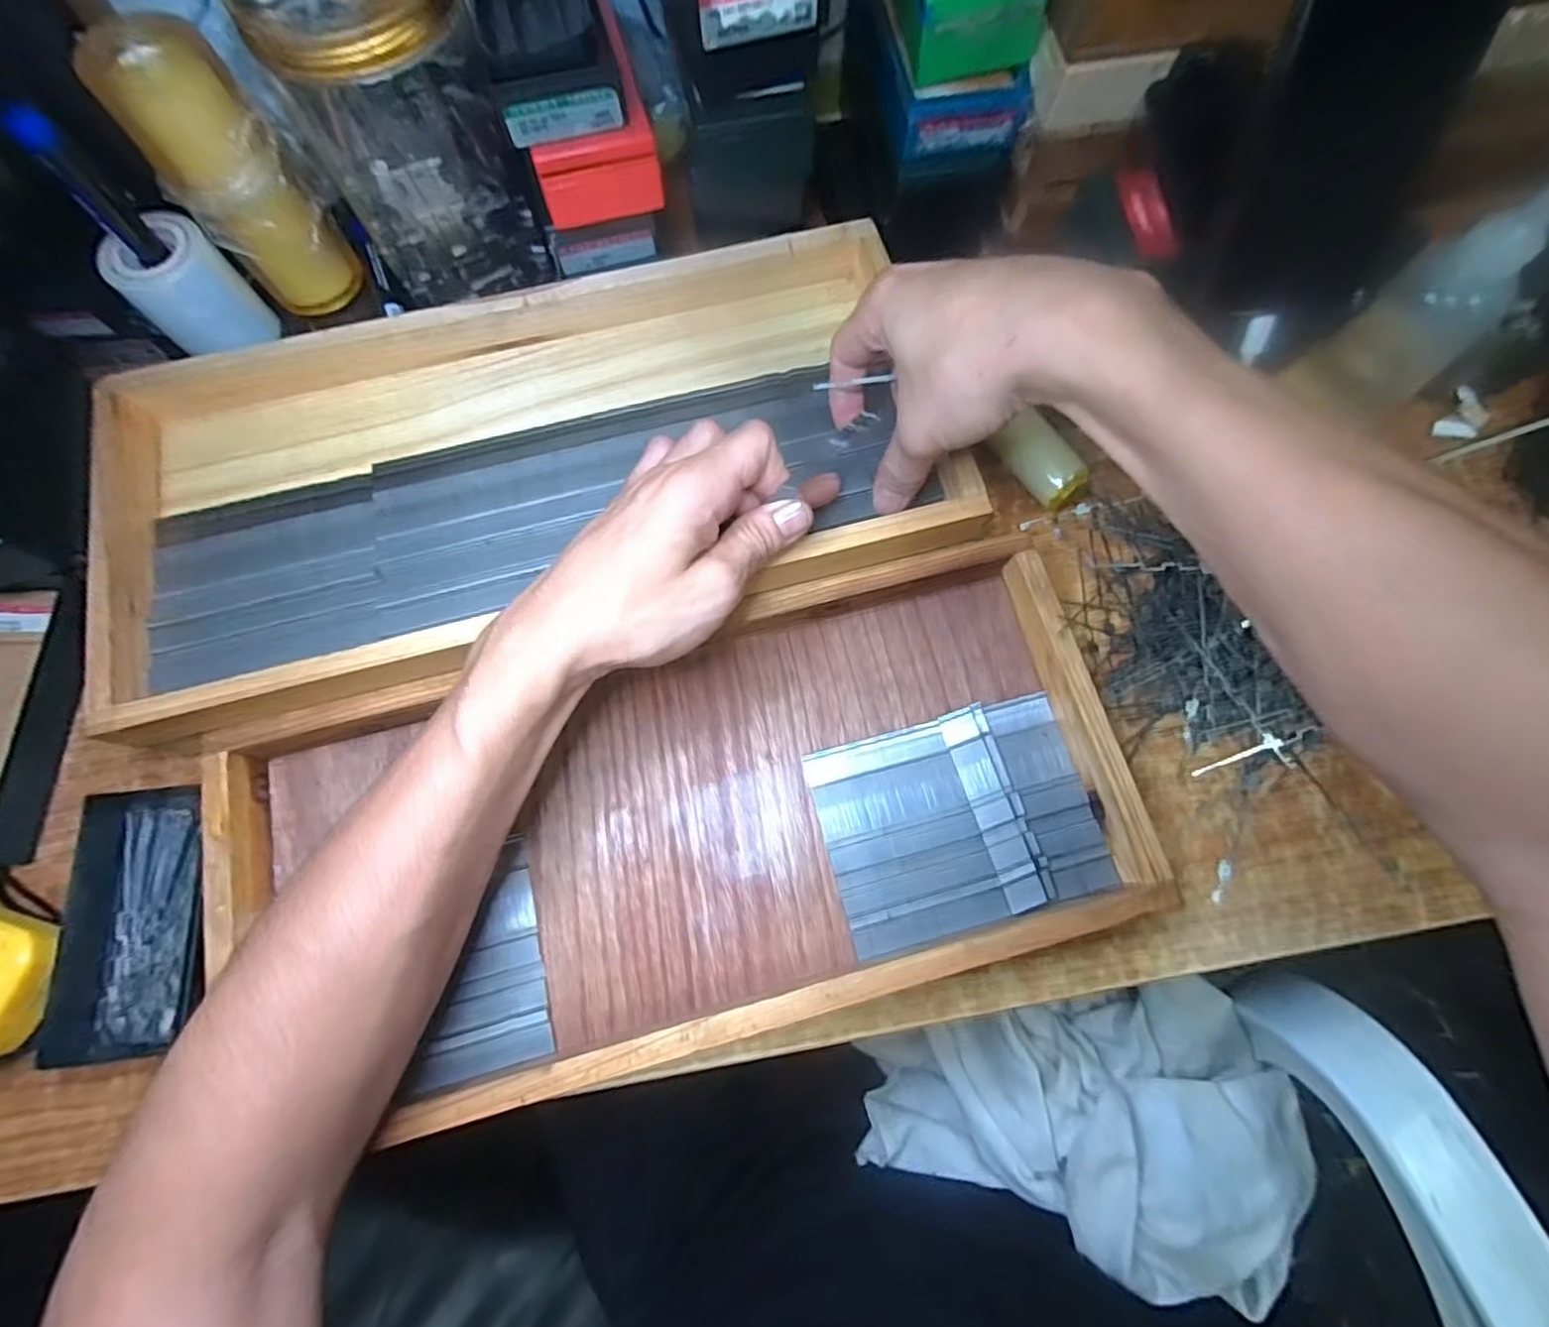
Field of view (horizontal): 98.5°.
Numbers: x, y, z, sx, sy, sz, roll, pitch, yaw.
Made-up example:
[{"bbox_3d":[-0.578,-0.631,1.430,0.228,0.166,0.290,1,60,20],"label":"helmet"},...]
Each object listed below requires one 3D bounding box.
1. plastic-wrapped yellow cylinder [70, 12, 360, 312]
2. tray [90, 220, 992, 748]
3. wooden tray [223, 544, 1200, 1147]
[{"bbox_3d":[-0.282,-0.251,0.360,0.058,0.137,0.044,-39,78,-11],"label":"plastic-wrapped yellow cylinder"},{"bbox_3d":[-0.126,-0.105,0.358,0.423,0.037,0.200,-14,75,-5],"label":"tray"},{"bbox_3d":[-0.044,0.079,0.330,0.424,0.032,0.191,-14,75,-5],"label":"wooden tray"}]

